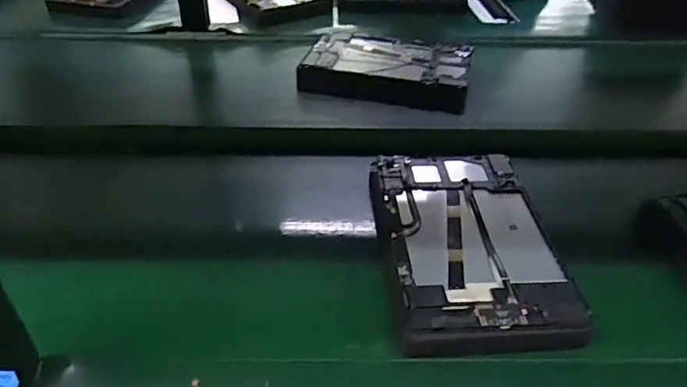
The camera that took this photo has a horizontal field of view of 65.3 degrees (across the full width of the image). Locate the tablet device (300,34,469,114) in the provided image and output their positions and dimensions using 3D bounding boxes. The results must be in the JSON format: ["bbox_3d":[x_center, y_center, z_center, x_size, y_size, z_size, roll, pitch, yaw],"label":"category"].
[{"bbox_3d":[0.068,-0.188,0.825,0.240,0.053,0.137,10,39,11],"label":"tablet device"}]

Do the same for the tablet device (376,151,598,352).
[{"bbox_3d":[0.117,0.041,0.522,0.160,0.024,0.257,-1,38,-3],"label":"tablet device"}]

